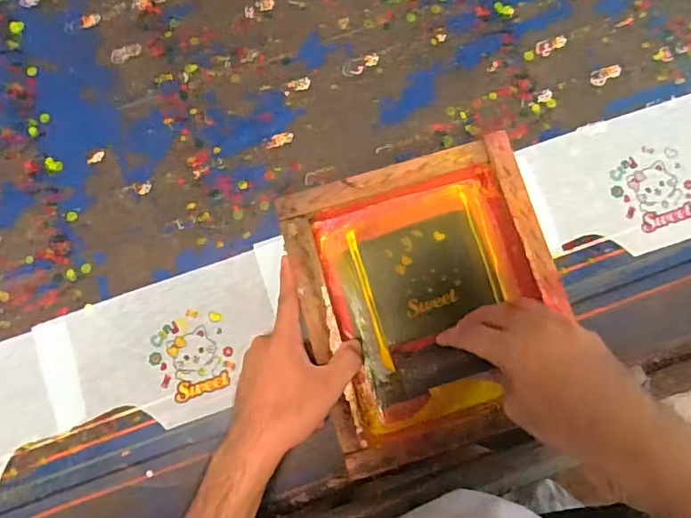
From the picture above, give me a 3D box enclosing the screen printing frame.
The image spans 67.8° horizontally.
[{"bbox_3d":[0.077,0.038,0.477,0.219,0.056,0.249,-16,82,-1],"label":"screen printing frame"}]

